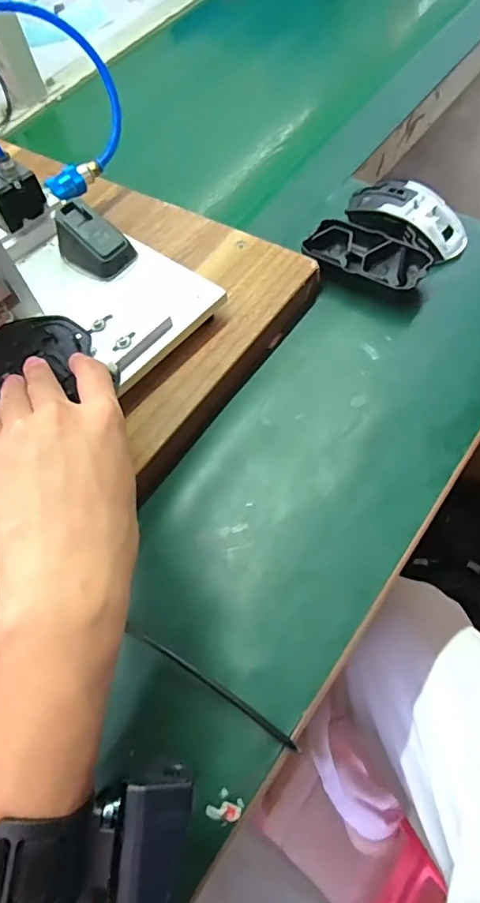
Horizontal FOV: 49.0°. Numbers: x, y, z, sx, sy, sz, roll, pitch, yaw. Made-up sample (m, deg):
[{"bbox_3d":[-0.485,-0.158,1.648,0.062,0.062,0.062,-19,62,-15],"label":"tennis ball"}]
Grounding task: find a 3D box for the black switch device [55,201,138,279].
[{"bbox_3d":[-0.128,-0.181,0.451,0.064,0.033,0.040,31,70,22],"label":"black switch device"}]

